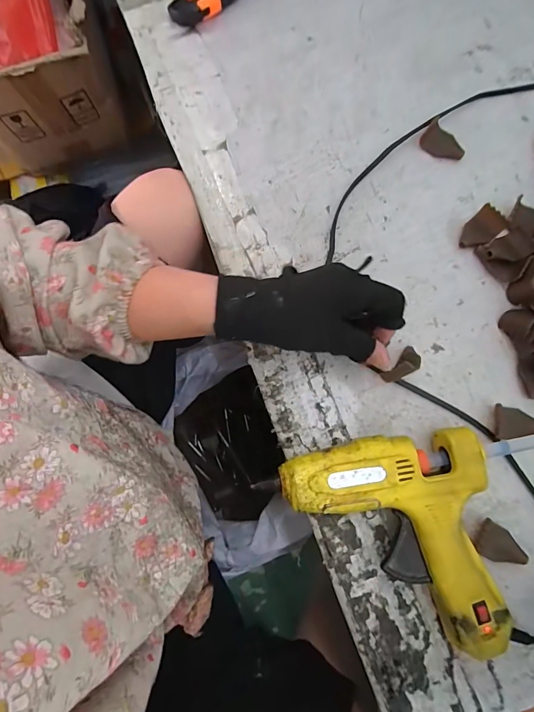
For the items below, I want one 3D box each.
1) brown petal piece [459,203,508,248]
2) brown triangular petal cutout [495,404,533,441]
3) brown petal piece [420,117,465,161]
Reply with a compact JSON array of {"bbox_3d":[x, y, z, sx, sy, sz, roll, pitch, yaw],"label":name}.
[{"bbox_3d":[0.195,-0.115,0.352,0.042,0.011,0.028,-39,81,-6],"label":"brown petal piece"},{"bbox_3d":[0.212,0.058,0.321,0.039,0.006,0.028,10,80,3],"label":"brown triangular petal cutout"},{"bbox_3d":[0.165,-0.202,0.367,0.027,0.004,0.044,-38,90,4],"label":"brown petal piece"}]

